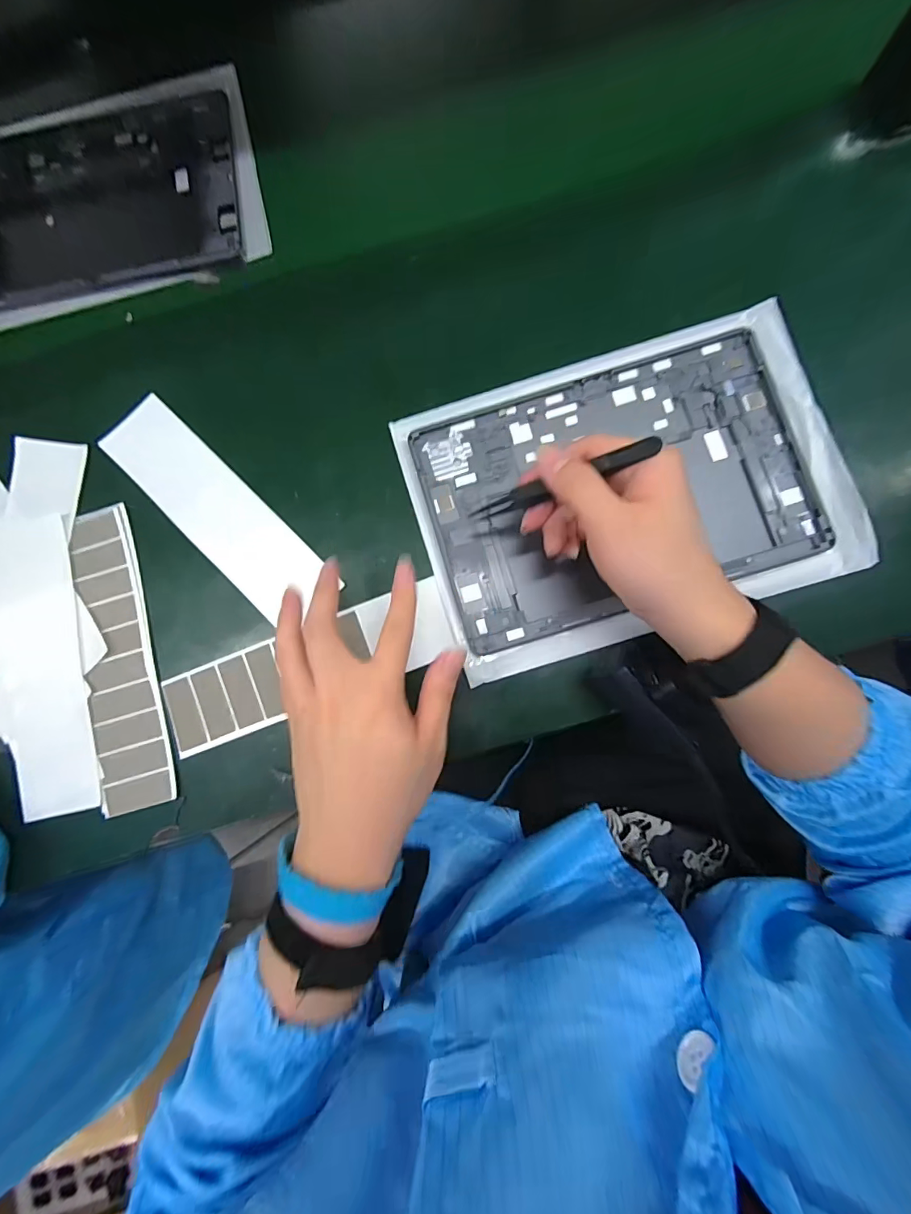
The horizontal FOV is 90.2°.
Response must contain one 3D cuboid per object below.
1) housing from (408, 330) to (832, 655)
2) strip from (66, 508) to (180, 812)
[{"bbox_3d":[0.112,-0.083,0.320,0.256,0.012,0.165,-17,81,0],"label":"housing"},{"bbox_3d":[-0.245,0.035,0.334,0.054,0.006,0.219,-13,84,2],"label":"strip"}]

